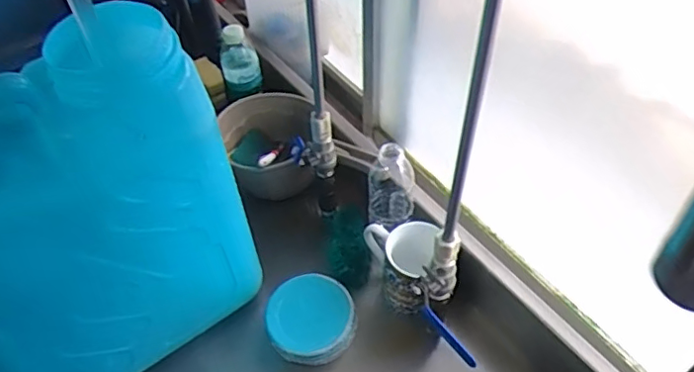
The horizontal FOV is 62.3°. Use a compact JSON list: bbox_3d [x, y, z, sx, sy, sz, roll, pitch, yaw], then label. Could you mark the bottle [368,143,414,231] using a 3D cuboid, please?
[{"bbox_3d":[0.057,-0.003,0.752,0.064,0.124,0.065,5,49,6],"label":"bottle"}]

